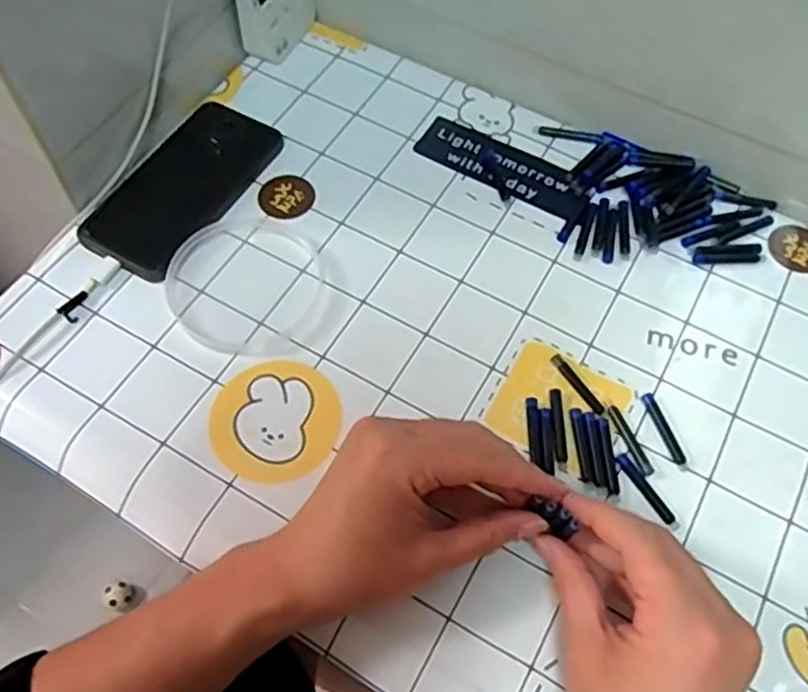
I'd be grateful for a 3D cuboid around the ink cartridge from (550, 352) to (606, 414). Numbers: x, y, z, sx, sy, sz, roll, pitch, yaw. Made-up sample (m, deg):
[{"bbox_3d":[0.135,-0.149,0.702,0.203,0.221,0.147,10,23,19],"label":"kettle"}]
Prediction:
[{"bbox_3d":[0.109,0.024,0.457,0.008,0.004,0.047,-29,66,-17],"label":"ink cartridge"}]

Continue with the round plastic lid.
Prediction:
[{"bbox_3d":[-0.104,-0.044,0.486,0.098,0.007,0.101,1,61,-1],"label":"round plastic lid"}]

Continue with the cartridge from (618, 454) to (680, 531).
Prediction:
[{"bbox_3d":[0.142,0.084,0.426,0.007,0.004,0.050,-28,66,-16],"label":"cartridge"}]

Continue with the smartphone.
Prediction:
[{"bbox_3d":[-0.156,-0.114,0.521,0.075,0.010,0.150,26,63,12],"label":"smartphone"}]

